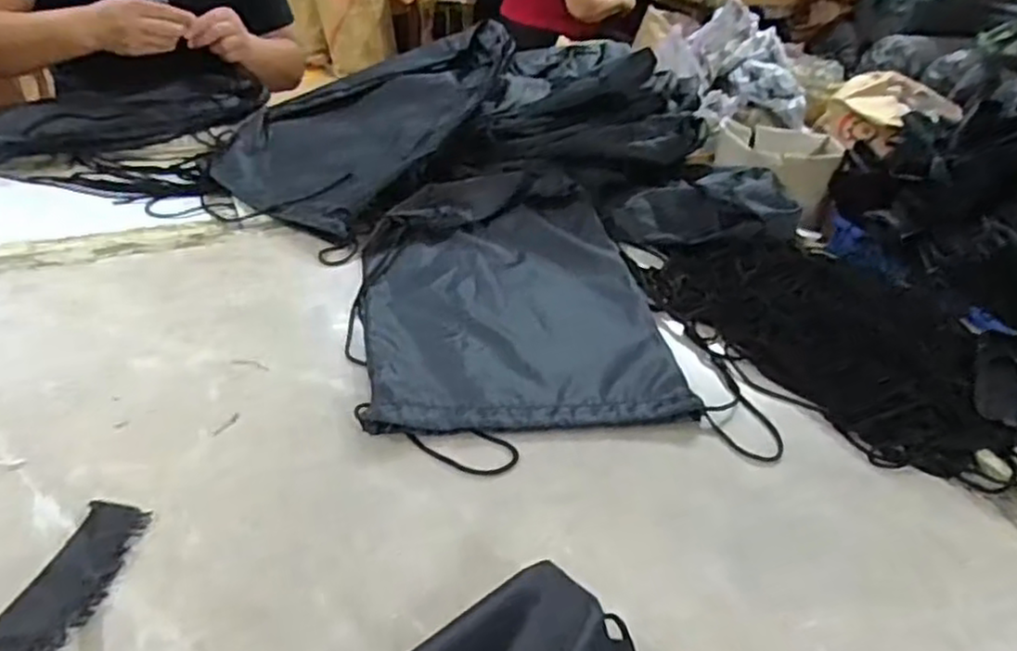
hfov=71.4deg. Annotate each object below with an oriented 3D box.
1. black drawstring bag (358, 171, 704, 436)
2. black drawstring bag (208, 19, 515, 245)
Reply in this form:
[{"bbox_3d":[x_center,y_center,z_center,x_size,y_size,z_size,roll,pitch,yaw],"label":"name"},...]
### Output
[{"bbox_3d":[0.000,-0.044,0.728,0.284,0.041,0.397,-1,38,-9],"label":"black drawstring bag"},{"bbox_3d":[-0.175,-0.287,0.933,0.249,0.061,0.431,25,57,23],"label":"black drawstring bag"}]

